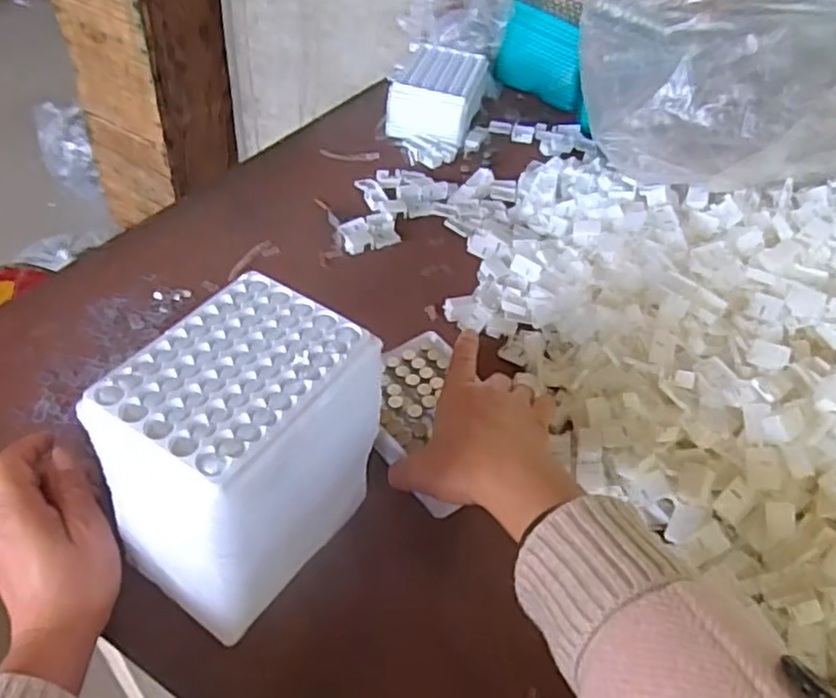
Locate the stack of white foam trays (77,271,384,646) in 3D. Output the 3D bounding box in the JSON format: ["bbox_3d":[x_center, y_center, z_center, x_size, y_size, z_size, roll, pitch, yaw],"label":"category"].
[{"bbox_3d":[-0.097,0.064,0.410,0.093,0.158,0.131,28,49,20],"label":"stack of white foam trays"}]

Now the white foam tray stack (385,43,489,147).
[{"bbox_3d":[0.024,-0.310,0.854,0.100,0.055,0.133,11,46,5],"label":"white foam tray stack"}]

